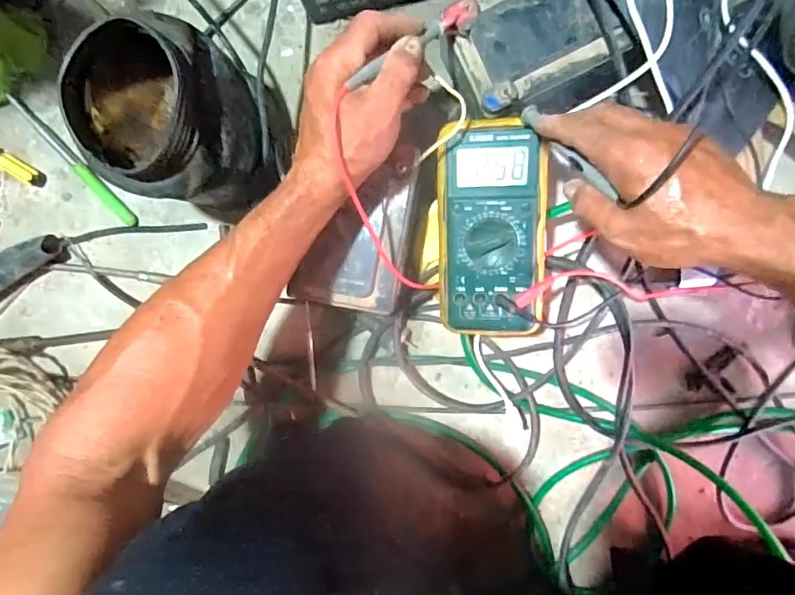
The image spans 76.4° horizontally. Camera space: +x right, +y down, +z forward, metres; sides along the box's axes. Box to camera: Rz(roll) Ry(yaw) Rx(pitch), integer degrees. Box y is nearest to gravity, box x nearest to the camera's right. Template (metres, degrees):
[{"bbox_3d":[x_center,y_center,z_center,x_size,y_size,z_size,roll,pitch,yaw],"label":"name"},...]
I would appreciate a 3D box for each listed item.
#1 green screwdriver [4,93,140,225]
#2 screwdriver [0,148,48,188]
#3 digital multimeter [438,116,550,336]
[{"bbox_3d":[-0.358,-0.147,0.558,0.185,0.021,0.016,45,98,0],"label":"green screwdriver"},{"bbox_3d":[-0.460,-0.167,0.563,0.147,0.016,0.016,31,98,2],"label":"screwdriver"},{"bbox_3d":[0.084,-0.057,0.445,0.092,0.038,0.182,0,95,6],"label":"digital multimeter"}]

